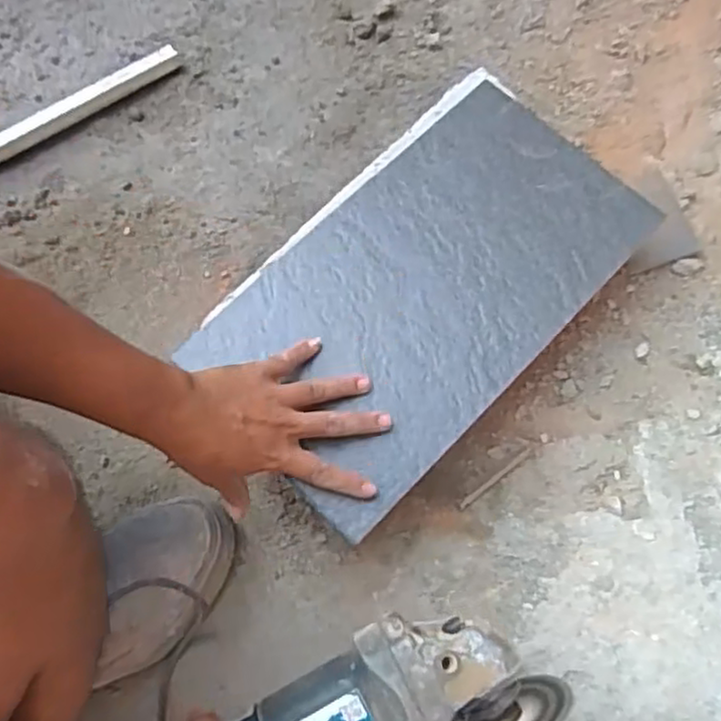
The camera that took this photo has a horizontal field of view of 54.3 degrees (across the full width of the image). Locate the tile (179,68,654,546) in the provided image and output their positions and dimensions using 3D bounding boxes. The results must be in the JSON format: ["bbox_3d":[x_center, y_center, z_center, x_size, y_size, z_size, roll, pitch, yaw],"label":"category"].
[{"bbox_3d":[0.057,-0.070,0.613,0.226,0.013,0.399,41,76,13],"label":"tile"}]

